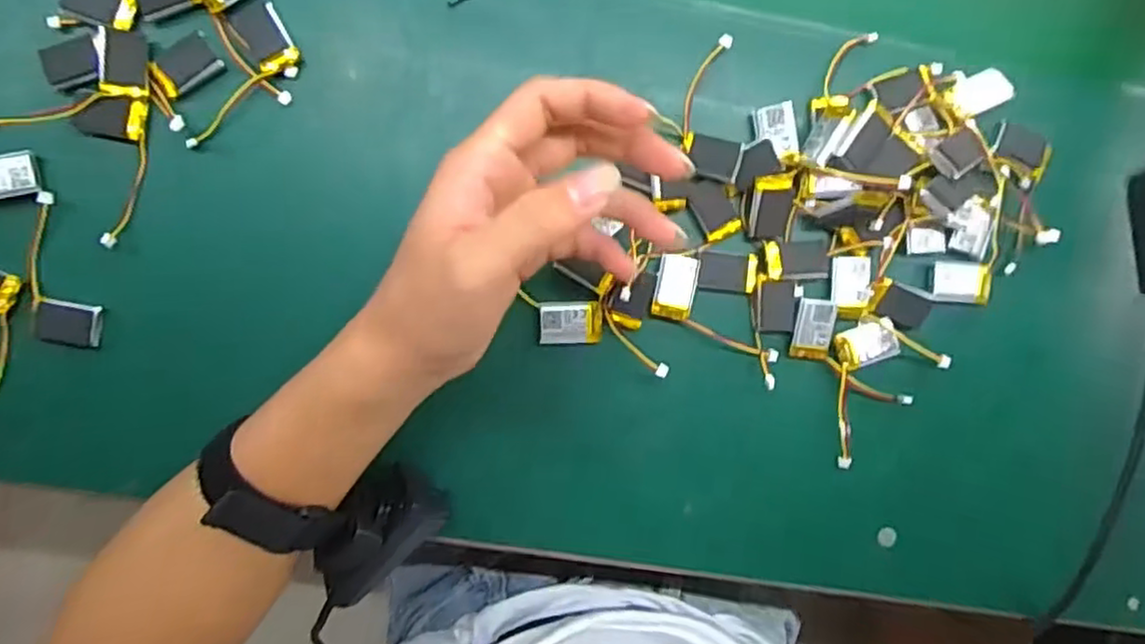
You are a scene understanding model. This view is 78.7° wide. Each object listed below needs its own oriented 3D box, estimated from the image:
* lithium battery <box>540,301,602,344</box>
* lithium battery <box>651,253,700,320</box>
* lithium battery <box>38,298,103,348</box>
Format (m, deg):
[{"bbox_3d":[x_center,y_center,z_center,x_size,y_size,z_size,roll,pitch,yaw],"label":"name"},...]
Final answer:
[{"bbox_3d":[-0.001,0.001,0.361,0.031,0.010,0.021,-1,90,-3],"label":"lithium battery"},{"bbox_3d":[0.054,-0.018,0.363,0.020,0.005,0.033,12,89,-3],"label":"lithium battery"},{"bbox_3d":[-0.248,0.001,0.343,0.030,0.007,0.021,9,89,-3],"label":"lithium battery"}]

